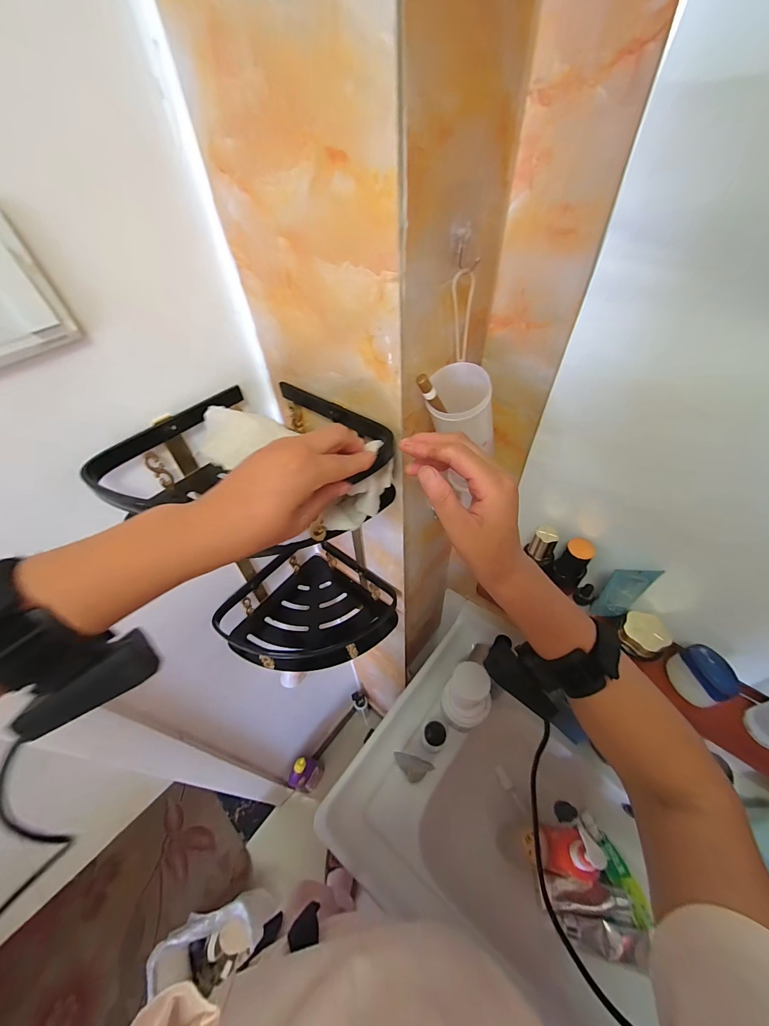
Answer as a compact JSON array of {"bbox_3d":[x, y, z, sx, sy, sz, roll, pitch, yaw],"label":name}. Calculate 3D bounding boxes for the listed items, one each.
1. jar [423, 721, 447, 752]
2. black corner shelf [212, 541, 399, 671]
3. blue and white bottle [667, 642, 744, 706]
[{"bbox_3d":[0.091,0.399,0.645,0.041,0.084,0.038,-2,49,2],"label":"jar"},{"bbox_3d":[-0.127,0.177,0.612,0.224,0.106,0.223,32,58,28],"label":"black corner shelf"},{"bbox_3d":[0.369,0.191,0.422,0.038,0.055,0.056,-19,50,-13],"label":"blue and white bottle"}]

